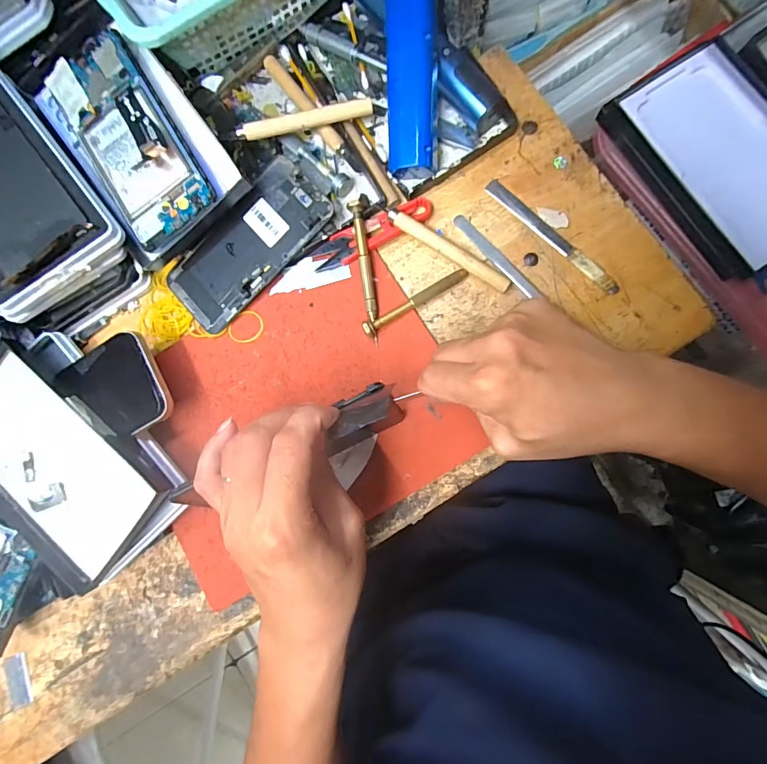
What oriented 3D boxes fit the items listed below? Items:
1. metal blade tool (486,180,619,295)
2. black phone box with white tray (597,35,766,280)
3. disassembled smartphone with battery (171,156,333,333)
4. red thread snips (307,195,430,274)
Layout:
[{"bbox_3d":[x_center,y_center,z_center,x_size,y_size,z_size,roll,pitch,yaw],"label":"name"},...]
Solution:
[{"bbox_3d":[0.130,-0.113,0.326,0.012,0.007,0.128,-44,83,1],"label":"metal blade tool"},{"bbox_3d":[0.266,-0.176,0.327,0.098,0.028,0.172,-32,83,2],"label":"black phone box with white tray"},{"bbox_3d":[-0.108,-0.108,0.335,0.140,0.008,0.064,-42,85,6],"label":"disassembled smartphone with battery"},{"bbox_3d":[-0.008,-0.117,0.332,0.101,0.012,0.025,-24,84,3],"label":"red thread snips"}]

